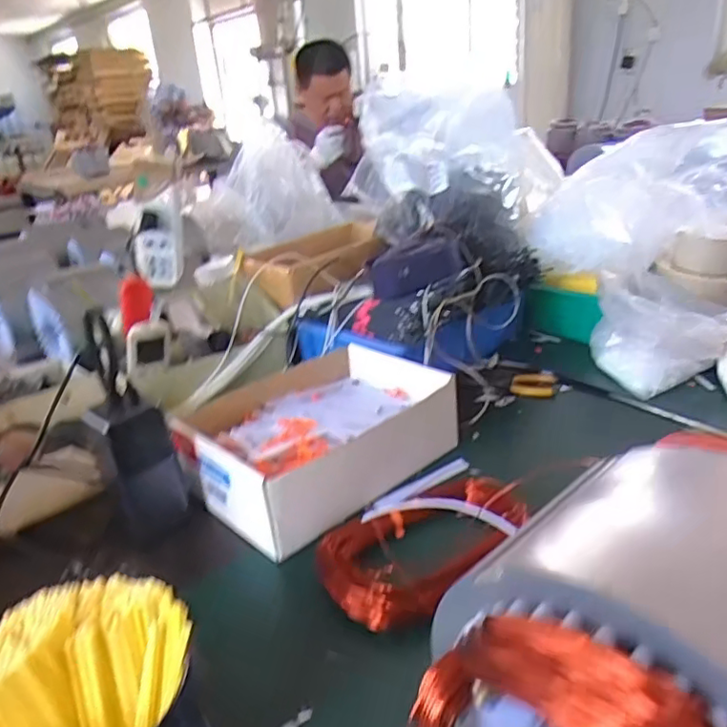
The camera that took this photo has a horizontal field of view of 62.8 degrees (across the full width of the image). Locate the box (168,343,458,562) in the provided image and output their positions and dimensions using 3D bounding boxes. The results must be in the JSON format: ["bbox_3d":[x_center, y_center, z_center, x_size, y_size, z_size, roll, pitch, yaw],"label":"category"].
[{"bbox_3d":[-0.047,0.069,0.613,0.245,0.070,0.204,-25,31,-38],"label":"box"}]

